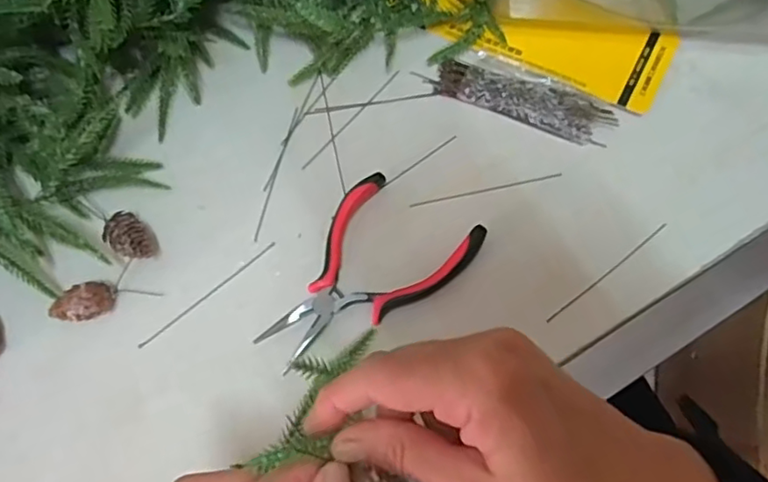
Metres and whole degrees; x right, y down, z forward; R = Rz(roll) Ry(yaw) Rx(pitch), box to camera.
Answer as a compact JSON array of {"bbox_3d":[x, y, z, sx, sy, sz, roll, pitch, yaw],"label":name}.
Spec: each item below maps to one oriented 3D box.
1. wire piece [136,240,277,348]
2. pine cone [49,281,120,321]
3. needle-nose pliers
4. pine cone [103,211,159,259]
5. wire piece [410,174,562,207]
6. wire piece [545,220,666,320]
[{"bbox_3d":[-0.108,0.032,0.374,0.099,0.004,0.004,-39,72,-12],"label":"wire piece"},{"bbox_3d":[-0.179,0.038,0.366,0.034,0.019,0.018,-27,70,-8],"label":"pine cone"},{"bbox_3d":[-0.010,0.025,0.366,0.083,0.016,0.131,34,74,14],"label":"needle-nose pliers"},{"bbox_3d":[-0.156,-0.002,0.378,0.032,0.018,0.023,39,75,15],"label":"pine cone"},{"bbox_3d":[0.066,-0.033,0.397,0.099,0.004,0.004,-11,69,-2],"label":"wire piece"},{"bbox_3d":[0.136,0.018,0.368,0.097,0.004,0.004,-36,72,-11],"label":"wire piece"}]

